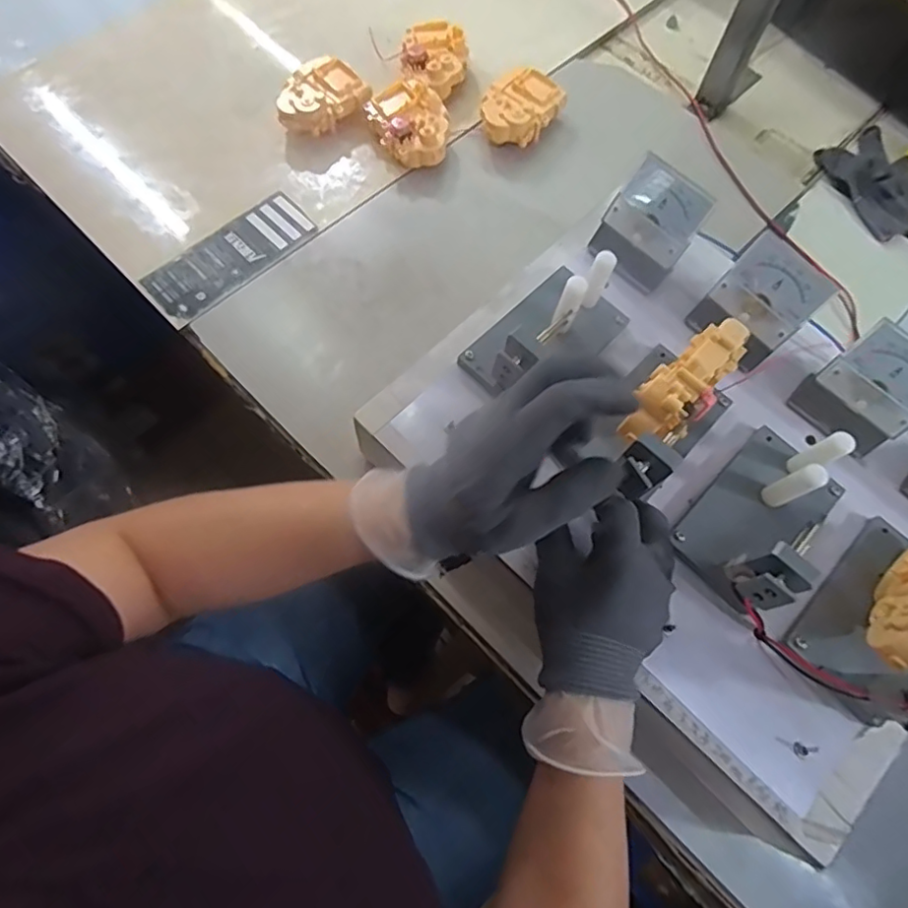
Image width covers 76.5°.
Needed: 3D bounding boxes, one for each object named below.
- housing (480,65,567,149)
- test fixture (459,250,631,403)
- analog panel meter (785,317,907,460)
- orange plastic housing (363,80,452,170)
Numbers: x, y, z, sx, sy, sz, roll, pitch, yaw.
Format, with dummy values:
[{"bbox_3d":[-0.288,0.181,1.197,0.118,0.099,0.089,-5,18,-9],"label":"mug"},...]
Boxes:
[{"bbox_3d":[0.067,-0.360,0.608,0.072,0.038,0.103,33,71,10],"label":"housing"},{"bbox_3d":[0.065,-0.093,0.401,0.070,0.071,0.129,43,73,13],"label":"test fixture"},{"bbox_3d":[0.285,-0.042,0.396,0.044,0.072,0.065,-40,75,-16],"label":"analog panel meter"},{"bbox_3d":[-0.043,-0.335,0.591,0.071,0.035,0.096,-21,71,-10],"label":"orange plastic housing"}]

